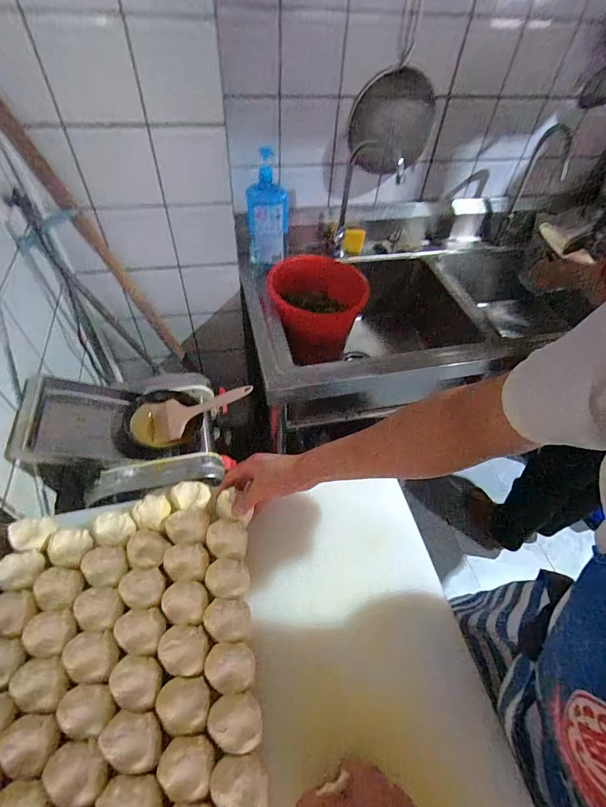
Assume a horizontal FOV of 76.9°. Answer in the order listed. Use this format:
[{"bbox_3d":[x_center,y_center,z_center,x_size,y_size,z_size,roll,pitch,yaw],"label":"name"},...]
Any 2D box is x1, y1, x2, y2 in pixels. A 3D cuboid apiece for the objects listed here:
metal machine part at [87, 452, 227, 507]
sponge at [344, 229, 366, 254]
[{"bbox_3d":[-0.255,0.126,0.665,0.224,0.029,0.055,-8,52,-10],"label":"metal machine part"},{"bbox_3d":[0.157,-0.499,1.169,0.078,0.066,0.015,-7,29,-30],"label":"sponge"}]

